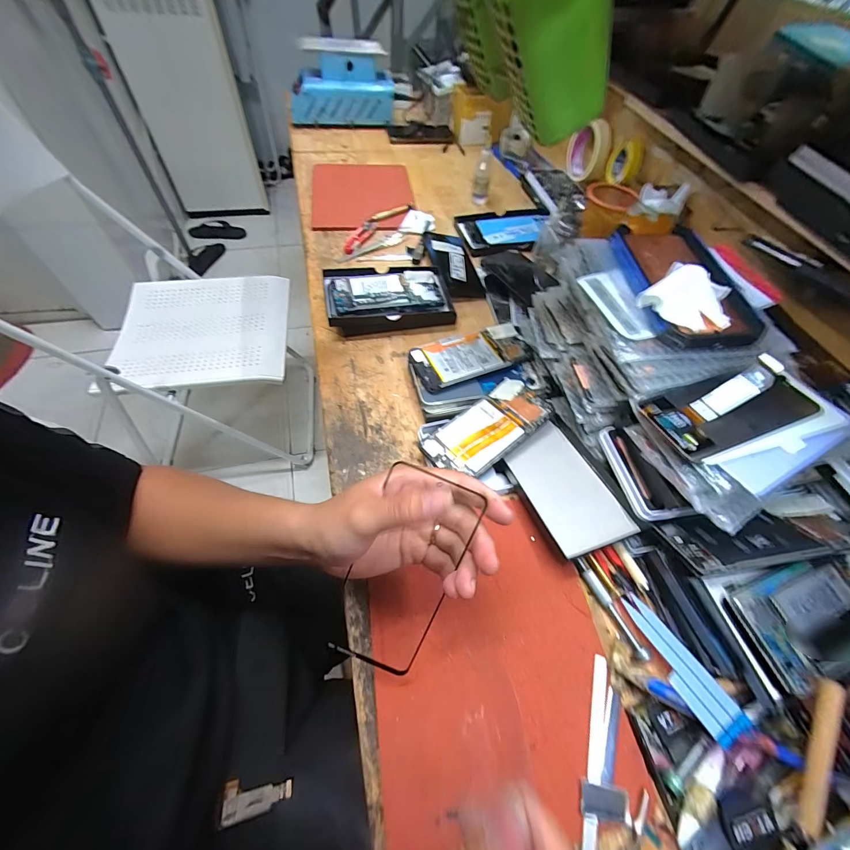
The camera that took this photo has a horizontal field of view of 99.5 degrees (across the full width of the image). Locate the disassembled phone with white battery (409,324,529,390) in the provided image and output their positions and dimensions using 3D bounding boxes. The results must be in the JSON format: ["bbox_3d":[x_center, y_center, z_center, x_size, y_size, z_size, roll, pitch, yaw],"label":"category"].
[{"bbox_3d":[0.063,-0.095,0.491,0.162,0.009,0.072,-19,66,-16],"label":"disassembled phone with white battery"}]

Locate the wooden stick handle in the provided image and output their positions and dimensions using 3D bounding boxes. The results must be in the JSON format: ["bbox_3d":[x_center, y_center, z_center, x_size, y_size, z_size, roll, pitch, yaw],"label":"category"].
[{"bbox_3d":[0.285,0.238,0.260,0.012,0.011,0.101,20,82,11],"label":"wooden stick handle"}]

